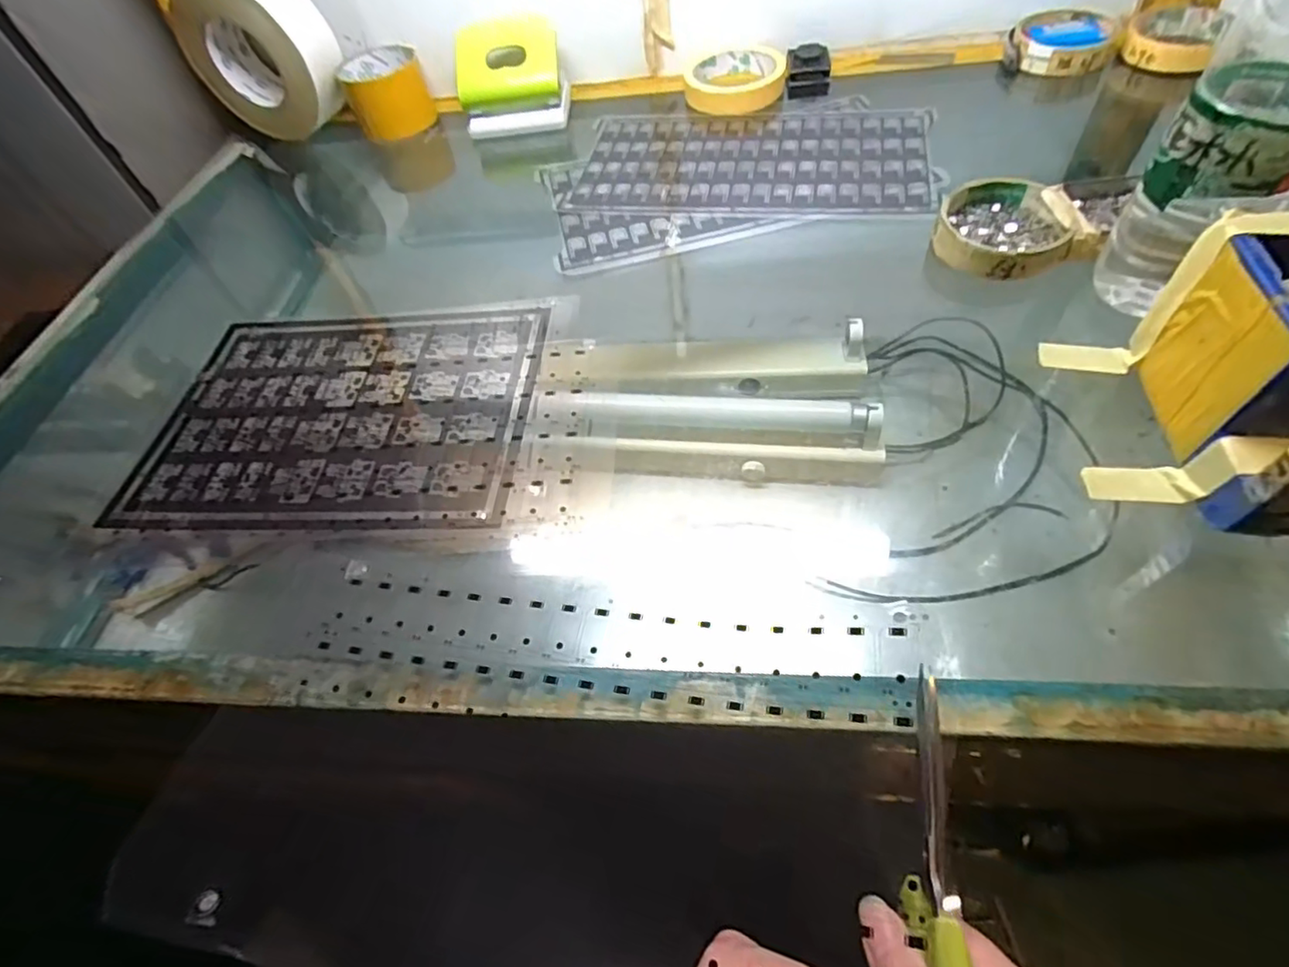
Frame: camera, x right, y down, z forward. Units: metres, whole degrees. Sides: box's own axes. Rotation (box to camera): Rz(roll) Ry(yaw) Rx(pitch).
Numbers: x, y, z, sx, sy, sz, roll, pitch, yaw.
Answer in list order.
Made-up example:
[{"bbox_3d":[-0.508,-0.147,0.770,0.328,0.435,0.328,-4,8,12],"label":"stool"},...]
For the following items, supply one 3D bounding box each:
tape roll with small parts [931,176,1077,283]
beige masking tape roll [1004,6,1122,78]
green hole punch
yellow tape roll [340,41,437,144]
[{"bbox_3d":[0.240,-0.171,0.407,0.079,0.023,0.085,-4,55,5],"label":"tape roll with small parts"},{"bbox_3d":[0.381,-0.408,0.554,0.086,0.022,0.092,-2,56,3],"label":"beige masking tape roll"},{"bbox_3d":[-0.127,-0.388,0.573,0.104,0.071,0.053,-14,54,-2],"label":"green hole punch"},{"bbox_3d":[-0.262,-0.400,0.616,0.079,0.054,0.080,-24,55,-9],"label":"yellow tape roll"}]

